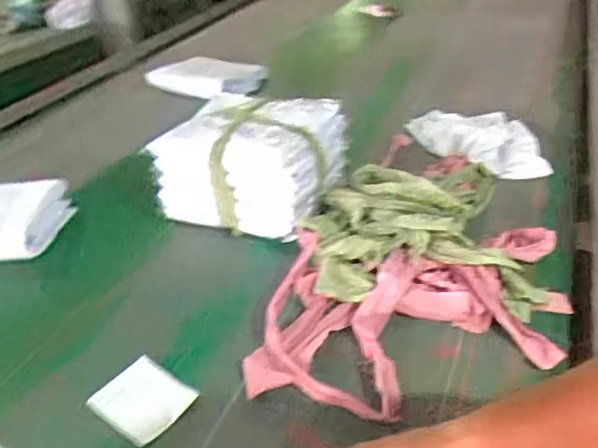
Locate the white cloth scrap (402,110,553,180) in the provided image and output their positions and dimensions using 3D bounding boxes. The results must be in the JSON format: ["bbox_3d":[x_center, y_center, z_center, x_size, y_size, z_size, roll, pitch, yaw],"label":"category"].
[{"bbox_3d":[0.343,-0.159,1.143,0.226,0.034,0.265,-4,34,-1],"label":"white cloth scrap"}]

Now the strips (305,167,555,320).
[{"bbox_3d":[0.168,-0.001,0.839,0.310,0.083,0.307,-6,34,-3],"label":"strips"}]

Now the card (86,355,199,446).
[{"bbox_3d":[-0.171,0.196,0.656,0.091,0.020,0.083,20,40,31],"label":"card"}]

